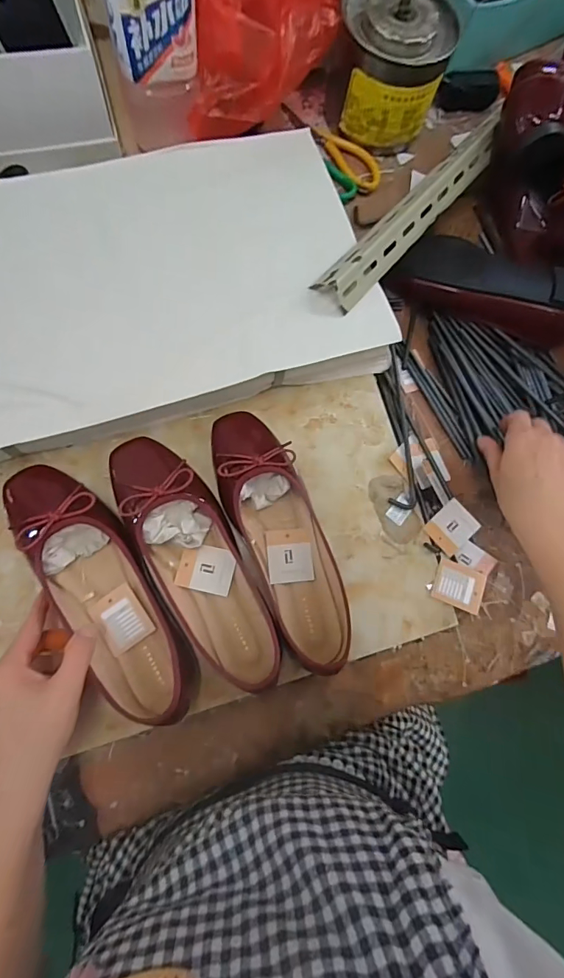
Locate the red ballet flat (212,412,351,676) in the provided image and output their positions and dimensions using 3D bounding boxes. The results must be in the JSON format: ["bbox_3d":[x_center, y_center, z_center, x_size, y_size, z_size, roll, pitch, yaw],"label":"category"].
[{"bbox_3d":[0.003,0.040,0.412,0.084,0.049,0.248,-20,81,-11],"label":"red ballet flat"}]

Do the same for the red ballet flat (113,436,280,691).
[{"bbox_3d":[-0.078,0.061,0.392,0.078,0.059,0.240,-25,82,-12],"label":"red ballet flat"}]

